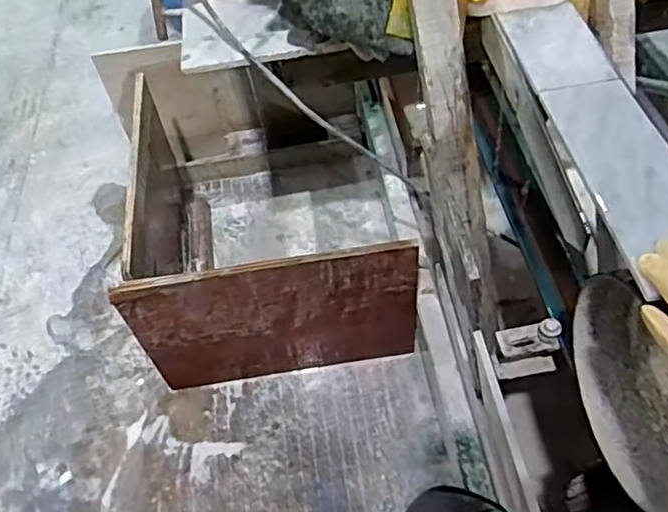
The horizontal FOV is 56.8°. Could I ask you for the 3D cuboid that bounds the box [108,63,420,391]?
[{"bbox_3d":[-0.159,-0.159,1.544,0.579,0.446,0.817,-8,52,-1],"label":"box"}]

